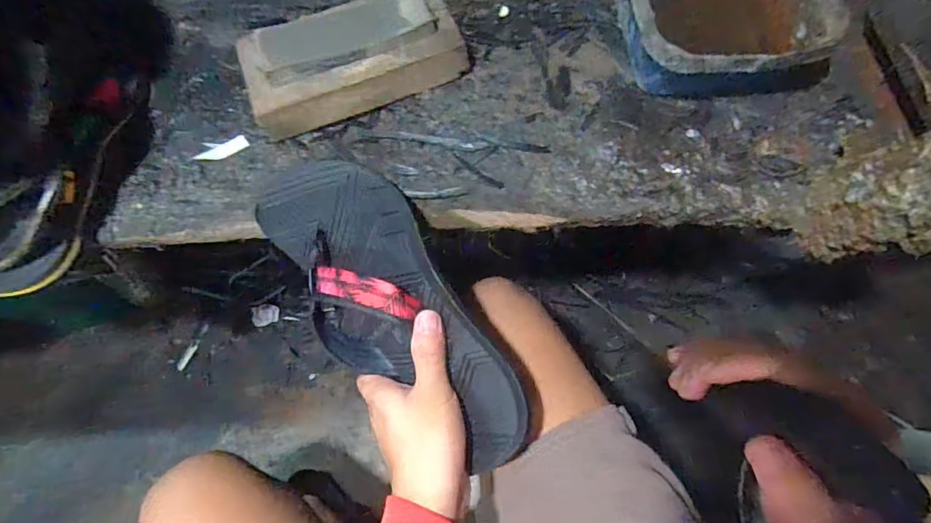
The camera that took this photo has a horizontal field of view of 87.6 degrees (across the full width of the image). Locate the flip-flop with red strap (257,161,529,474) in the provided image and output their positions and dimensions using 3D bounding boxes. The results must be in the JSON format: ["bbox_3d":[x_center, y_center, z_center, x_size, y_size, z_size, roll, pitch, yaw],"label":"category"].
[{"bbox_3d":[-0.053,0.019,0.369,0.102,0.066,0.259,-37,61,-11],"label":"flip-flop with red strap"}]

